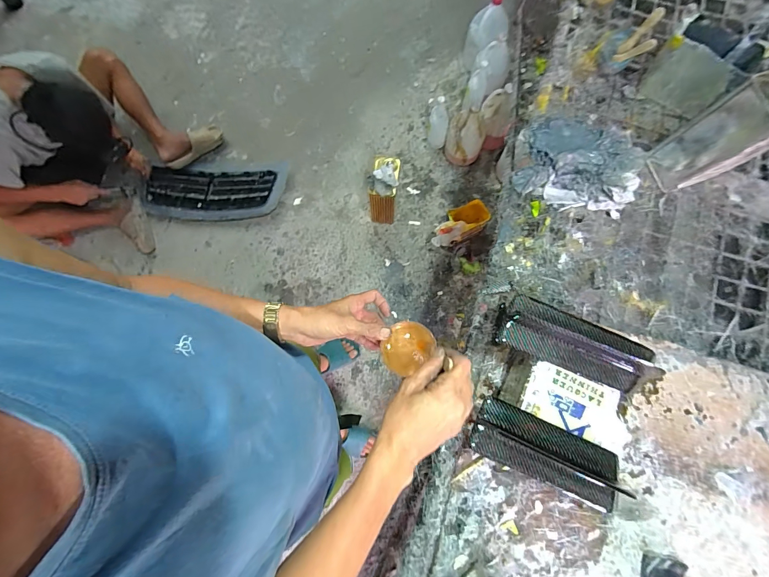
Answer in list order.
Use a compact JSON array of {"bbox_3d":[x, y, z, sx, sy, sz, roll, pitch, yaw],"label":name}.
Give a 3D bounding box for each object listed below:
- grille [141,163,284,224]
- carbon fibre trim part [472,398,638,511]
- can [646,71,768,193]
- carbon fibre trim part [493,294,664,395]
[{"bbox_3d":[-0.752,-0.442,1.628,0.611,0.069,0.287,-6,76,-1],"label":"grille"},{"bbox_3d":[0.265,0.267,0.577,0.243,0.056,0.094,23,78,6],"label":"carbon fibre trim part"},{"bbox_3d":[0.688,-0.306,0.709,0.148,0.248,0.120,-24,77,-5],"label":"can"},{"bbox_3d":[0.331,0.096,0.621,0.274,0.044,0.089,21,77,5],"label":"carbon fibre trim part"}]

